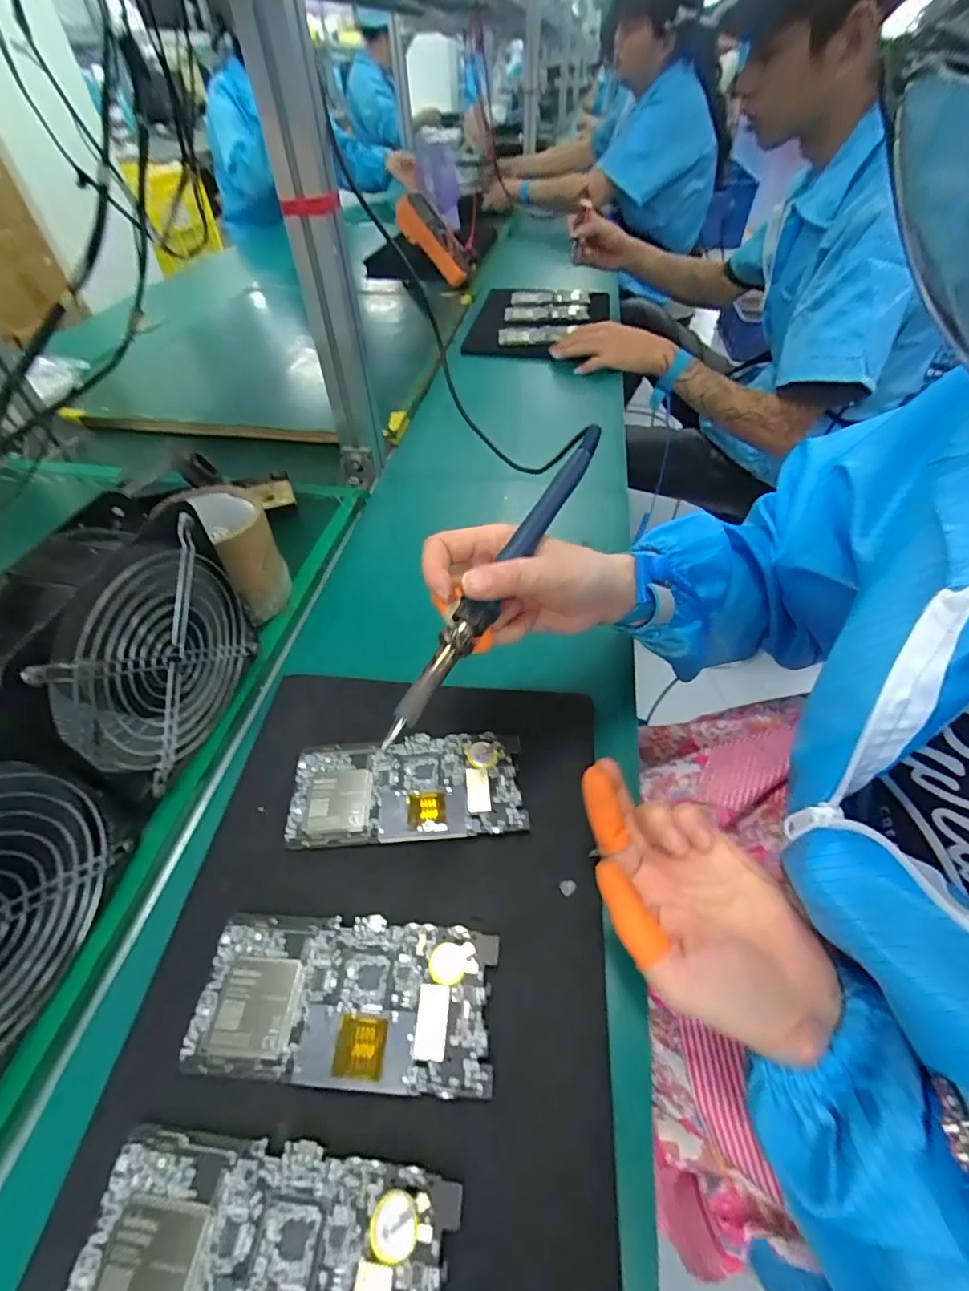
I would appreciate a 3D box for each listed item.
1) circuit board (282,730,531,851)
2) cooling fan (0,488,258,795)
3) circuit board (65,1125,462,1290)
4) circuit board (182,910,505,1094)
[{"bbox_3d":[-0.053,0.096,0.349,0.154,0.006,0.073,-4,49,-1],"label":"circuit board"},{"bbox_3d":[-0.218,0.005,0.334,0.056,0.163,0.147,7,50,9],"label":"cooling fan"},{"bbox_3d":[-0.092,0.255,0.210,0.152,0.004,0.071,4,49,5],"label":"circuit board"},{"bbox_3d":[-0.074,0.185,0.271,0.153,0.006,0.072,2,49,4],"label":"circuit board"}]

